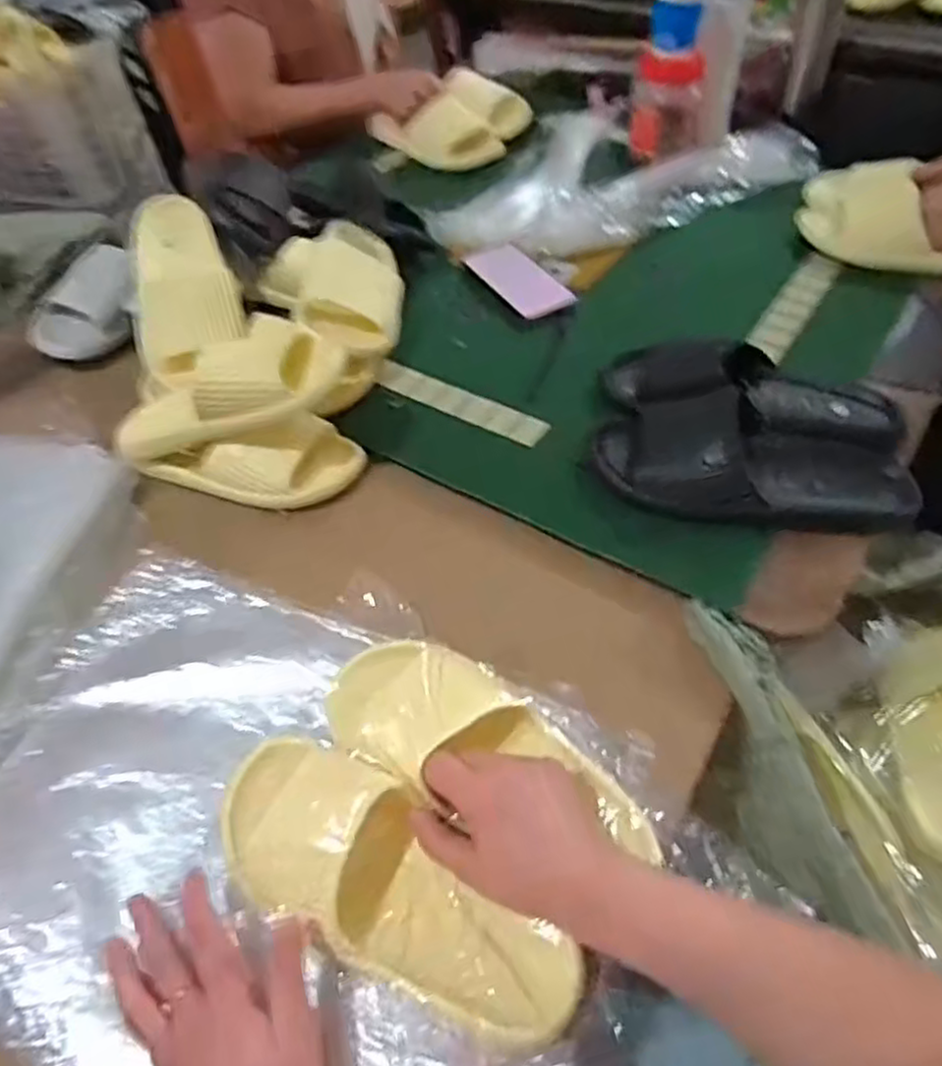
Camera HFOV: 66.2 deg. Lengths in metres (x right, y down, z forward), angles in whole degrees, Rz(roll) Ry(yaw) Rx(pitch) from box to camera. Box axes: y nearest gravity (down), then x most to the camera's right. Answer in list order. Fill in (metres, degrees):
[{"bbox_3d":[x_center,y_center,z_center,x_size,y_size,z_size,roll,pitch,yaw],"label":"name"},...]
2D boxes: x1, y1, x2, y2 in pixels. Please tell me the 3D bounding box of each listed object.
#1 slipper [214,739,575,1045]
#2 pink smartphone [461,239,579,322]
[{"bbox_3d":[-0.053,0.207,0.435,0.250,0.062,0.095,29,59,18],"label":"slipper"},{"bbox_3d":[0.060,-0.313,0.884,0.070,0.009,0.157,-24,54,-14],"label":"pink smartphone"}]

